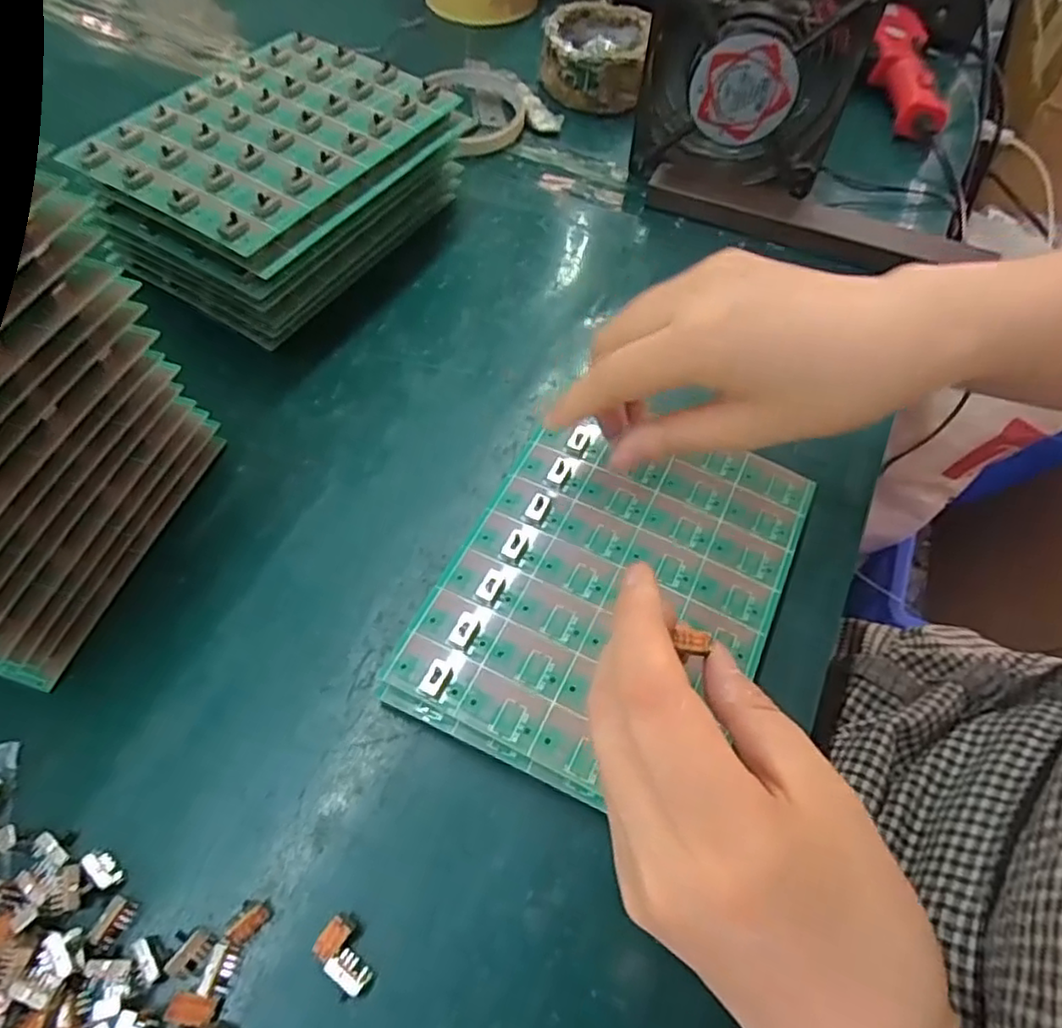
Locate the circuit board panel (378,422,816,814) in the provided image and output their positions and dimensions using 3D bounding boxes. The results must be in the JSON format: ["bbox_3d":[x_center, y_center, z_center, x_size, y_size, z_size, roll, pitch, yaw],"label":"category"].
[{"bbox_3d":[0.034,0.026,0.272,0.124,0.007,0.166,24,60,12],"label":"circuit board panel"}]

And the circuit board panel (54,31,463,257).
[{"bbox_3d":[-0.134,-0.203,0.347,0.117,0.013,0.165,29,61,16],"label":"circuit board panel"}]

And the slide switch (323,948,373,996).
[{"bbox_3d":[-0.056,0.141,0.205,0.013,0.007,0.008,30,62,17],"label":"slide switch"}]

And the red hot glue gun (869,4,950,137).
[{"bbox_3d":[0.280,-0.333,0.500,0.045,0.034,0.142,7,58,3],"label":"red hot glue gun"}]

